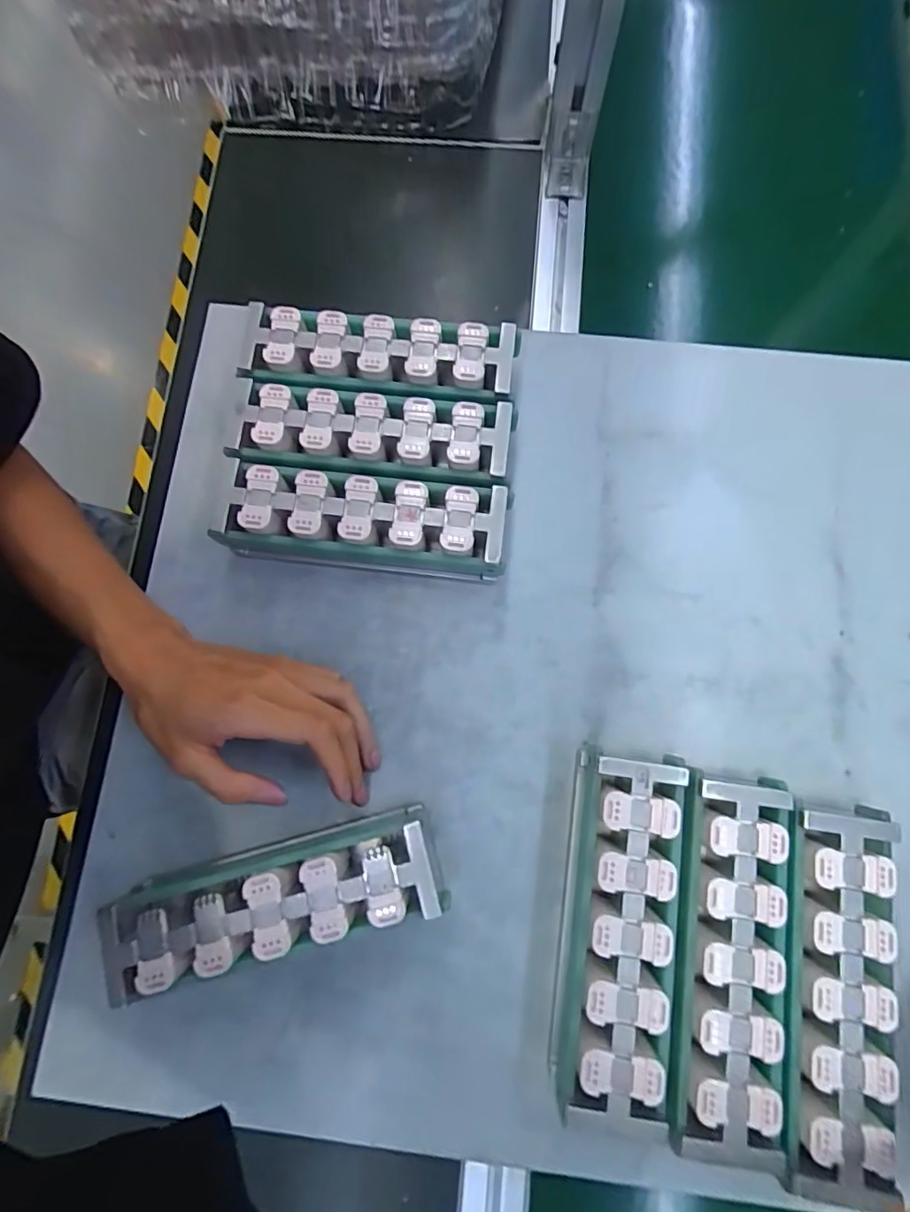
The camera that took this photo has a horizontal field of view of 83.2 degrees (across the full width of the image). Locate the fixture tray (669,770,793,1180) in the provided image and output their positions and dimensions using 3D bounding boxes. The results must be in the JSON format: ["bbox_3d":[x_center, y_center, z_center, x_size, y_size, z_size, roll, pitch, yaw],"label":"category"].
[{"bbox_3d":[0.156,0.198,0.299,0.065,0.045,0.192,9,79,2],"label":"fixture tray"}]

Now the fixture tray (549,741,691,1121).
[{"bbox_3d":[0.098,0.185,0.303,0.070,0.047,0.190,8,79,2],"label":"fixture tray"}]

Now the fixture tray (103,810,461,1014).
[{"bbox_3d":[-0.106,0.174,0.307,0.189,0.046,0.053,-14,79,-2],"label":"fixture tray"}]

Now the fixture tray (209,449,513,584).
[{"bbox_3d":[-0.061,-0.058,0.351,0.186,0.046,0.059,8,79,2],"label":"fixture tray"}]

